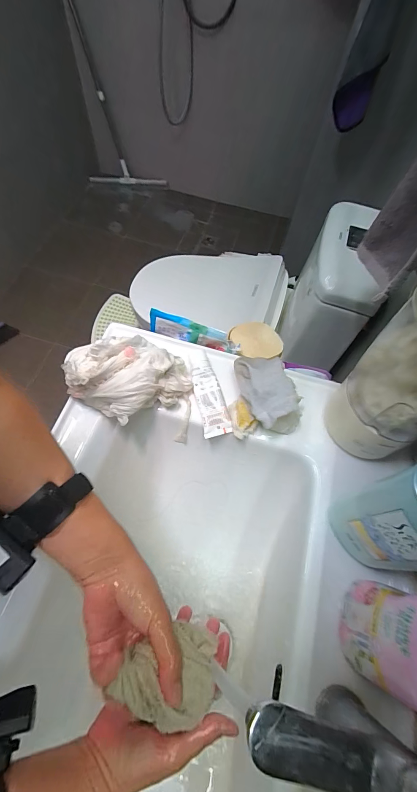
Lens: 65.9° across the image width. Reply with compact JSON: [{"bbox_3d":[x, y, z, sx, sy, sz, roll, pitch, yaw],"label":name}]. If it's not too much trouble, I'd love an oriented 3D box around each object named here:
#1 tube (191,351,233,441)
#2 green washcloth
[{"bbox_3d":[-0.001,-0.006,0.485,0.040,0.016,0.135,-13,75,-10],"label":"tube"},{"bbox_3d":[-0.033,0.245,0.285,0.083,0.046,0.068,18,61,8],"label":"green washcloth"}]

